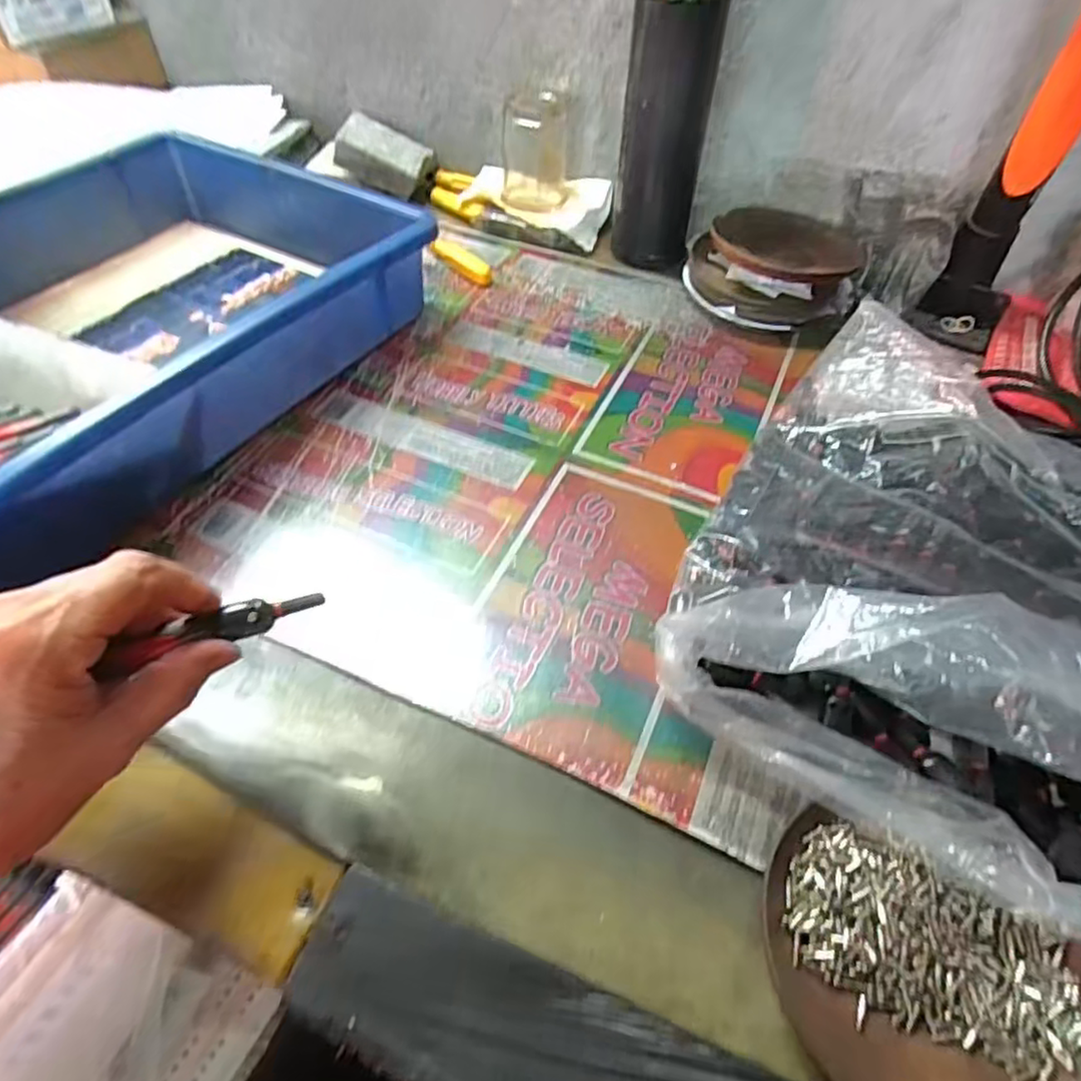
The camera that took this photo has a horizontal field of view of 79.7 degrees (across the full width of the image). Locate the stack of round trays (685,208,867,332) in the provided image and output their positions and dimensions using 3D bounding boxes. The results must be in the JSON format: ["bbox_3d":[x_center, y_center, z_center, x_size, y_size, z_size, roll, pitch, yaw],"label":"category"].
[{"bbox_3d":[0.187,-0.220,0.523,0.121,0.047,0.141,31,57,22],"label":"stack of round trays"}]

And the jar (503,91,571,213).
[{"bbox_3d":[-0.003,-0.347,0.576,0.058,0.085,0.058,1,51,-1],"label":"jar"}]

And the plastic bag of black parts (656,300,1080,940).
[{"bbox_3d":[0.208,0.014,0.323,0.233,0.068,0.281,26,55,18],"label":"plastic bag of black parts"}]

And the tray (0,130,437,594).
[{"bbox_3d":[-0.296,-0.126,0.412,0.273,0.083,0.411,25,55,18],"label":"tray"}]

